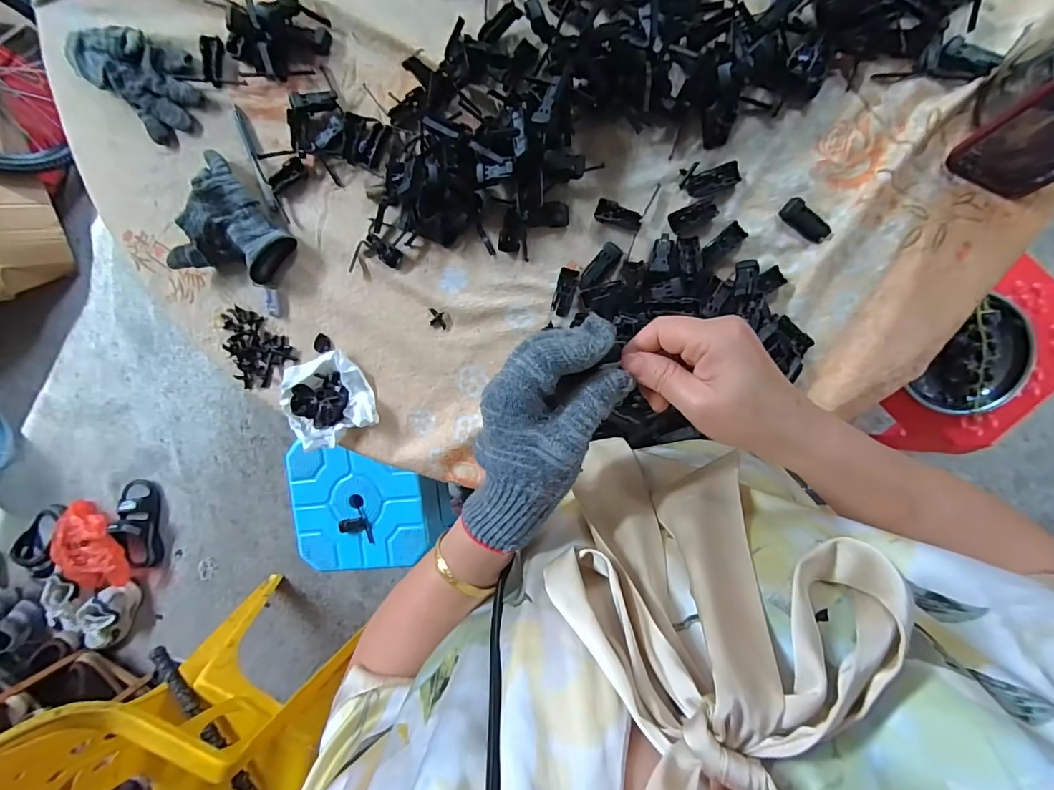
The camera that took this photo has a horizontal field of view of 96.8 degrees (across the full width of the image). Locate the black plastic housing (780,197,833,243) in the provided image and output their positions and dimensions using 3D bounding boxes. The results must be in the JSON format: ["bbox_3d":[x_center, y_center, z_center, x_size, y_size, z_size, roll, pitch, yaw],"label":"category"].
[{"bbox_3d":[0.270,-0.167,0.450,0.052,0.011,0.021,45,99,2],"label":"black plastic housing"}]

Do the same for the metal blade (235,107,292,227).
[{"bbox_3d":[-0.297,-0.255,0.518,0.013,0.005,0.137,-21,92,9],"label":"metal blade"}]

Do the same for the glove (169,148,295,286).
[{"bbox_3d":[-0.318,-0.182,0.511,0.119,0.040,0.128,24,98,5],"label":"glove"}]

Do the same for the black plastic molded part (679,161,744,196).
[{"bbox_3d":[0.178,-0.213,0.456,0.052,0.011,0.031,-14,93,8],"label":"black plastic molded part"}]

